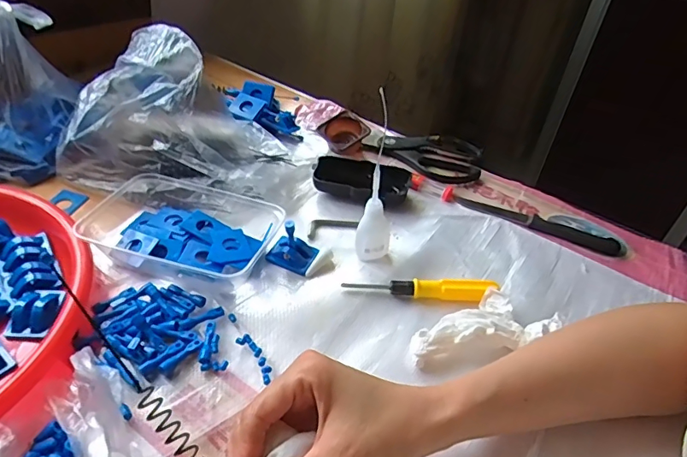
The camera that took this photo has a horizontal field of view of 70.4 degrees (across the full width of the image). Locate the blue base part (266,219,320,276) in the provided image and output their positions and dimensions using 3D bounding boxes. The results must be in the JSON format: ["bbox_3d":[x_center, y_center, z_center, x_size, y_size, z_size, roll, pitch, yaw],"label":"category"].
[{"bbox_3d":[-0.049,0.014,0.465,0.045,0.046,0.028,16,42,11],"label":"blue base part"}]

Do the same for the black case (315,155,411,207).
[{"bbox_3d":[0.020,-0.053,0.557,0.106,0.027,0.055,16,42,11],"label":"black case"}]

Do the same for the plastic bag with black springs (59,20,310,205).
[{"bbox_3d":[-0.169,-0.129,0.532,0.263,0.124,0.145,3,41,-3],"label":"plastic bag with black springs"}]

